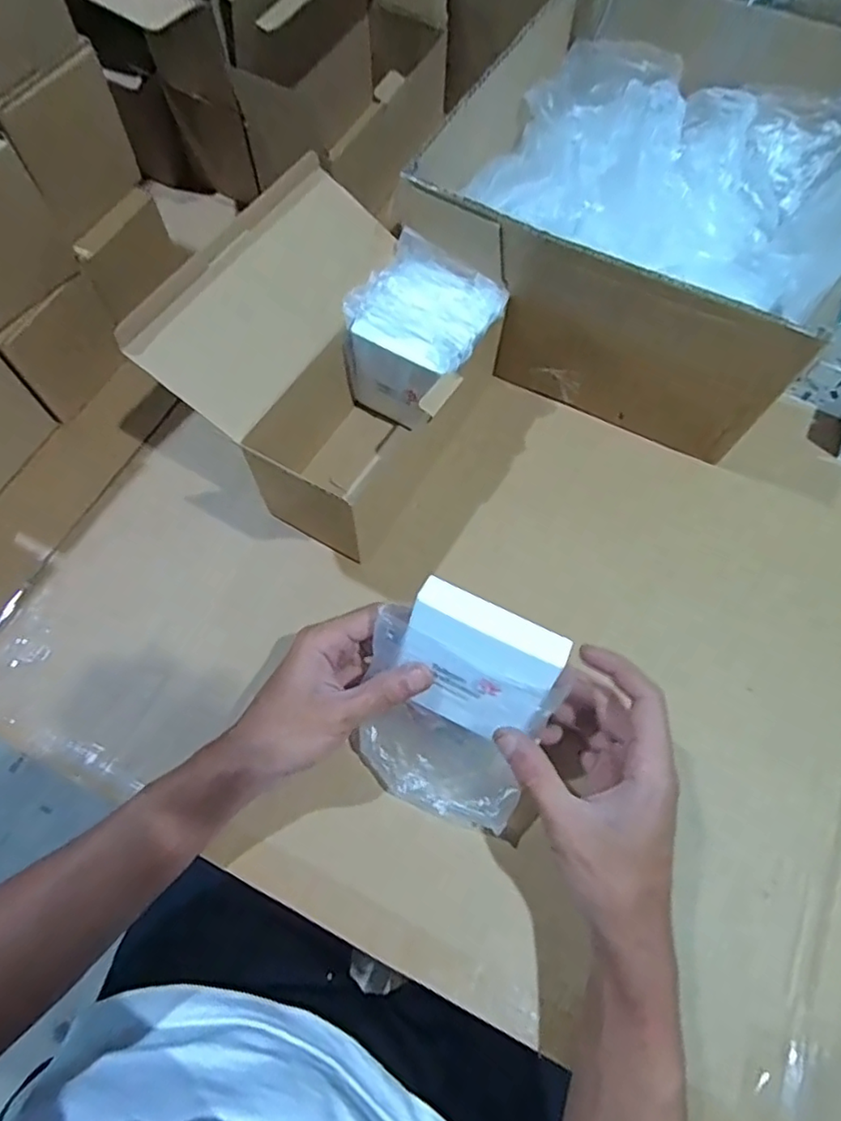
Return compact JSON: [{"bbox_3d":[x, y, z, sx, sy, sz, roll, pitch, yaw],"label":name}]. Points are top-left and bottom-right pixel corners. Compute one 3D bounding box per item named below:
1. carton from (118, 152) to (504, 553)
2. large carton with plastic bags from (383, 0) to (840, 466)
[{"bbox_3d":[-0.064,-0.147,0.452,0.168,0.142,0.219,30,70,12],"label":"carton"},{"bbox_3d":[0.192,-0.302,0.510,0.300,0.155,0.326,25,69,10],"label":"large carton with plastic bags"}]

